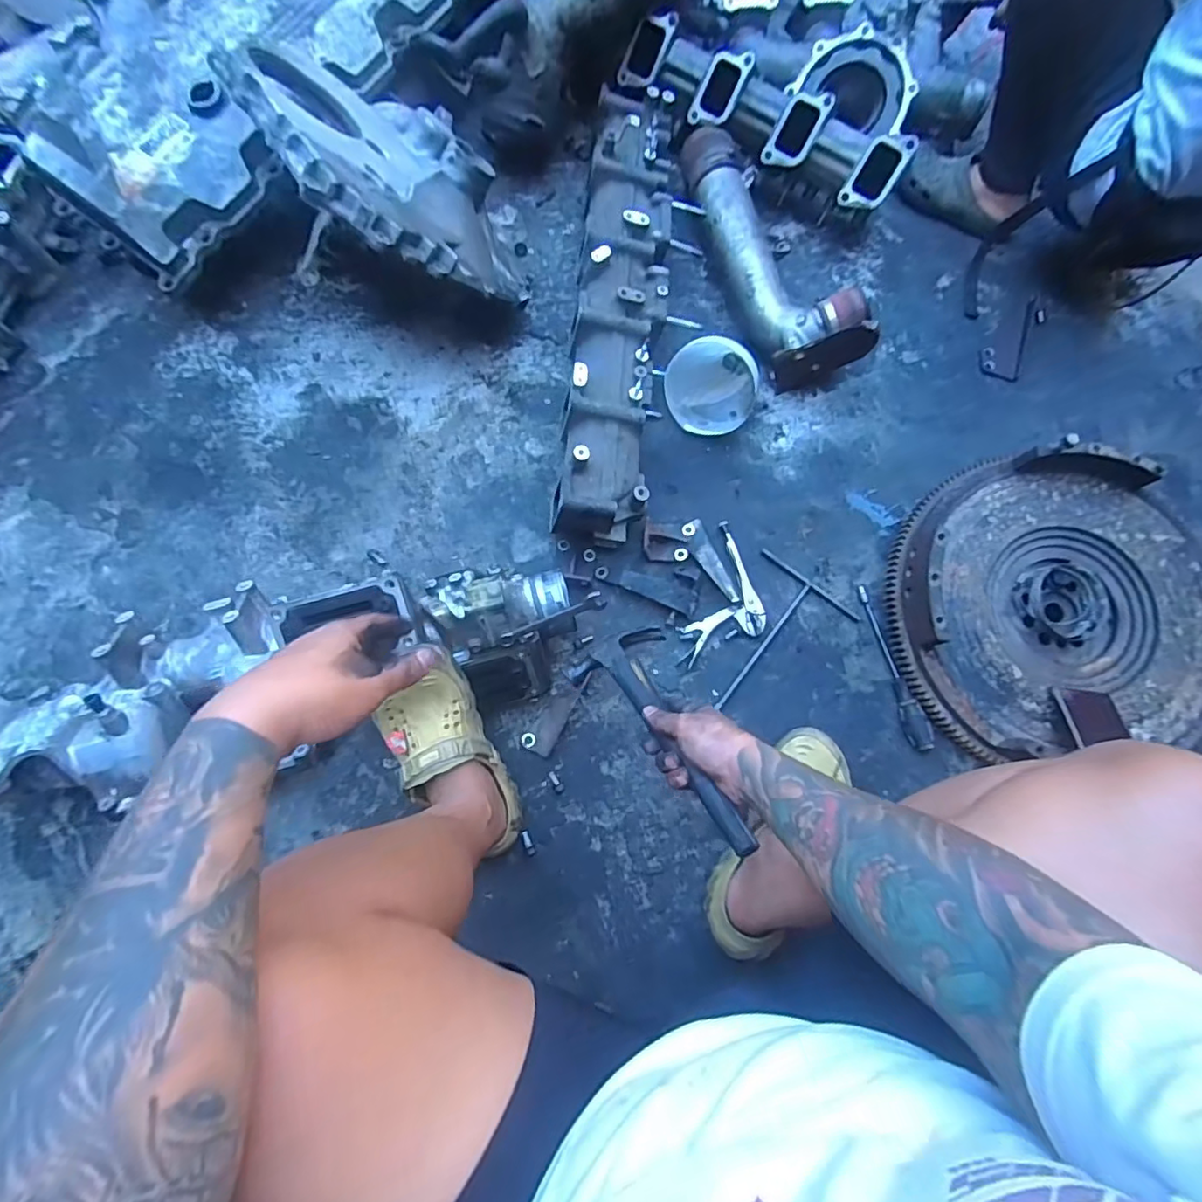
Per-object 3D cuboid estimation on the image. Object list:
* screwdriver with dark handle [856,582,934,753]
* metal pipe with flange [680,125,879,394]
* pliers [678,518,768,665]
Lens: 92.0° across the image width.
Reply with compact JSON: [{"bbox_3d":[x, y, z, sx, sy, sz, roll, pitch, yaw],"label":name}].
[{"bbox_3d":[0.437,0.096,0.869,0.035,0.033,0.252,-15,80,-4],"label":"screwdriver with dark handle"},{"bbox_3d":[0.266,-0.606,1.016,0.131,0.148,0.515,-26,75,-9],"label":"metal pipe with flange"},{"bbox_3d":[0.204,0.003,0.913,0.119,0.025,0.240,24,74,6],"label":"pliers"}]

